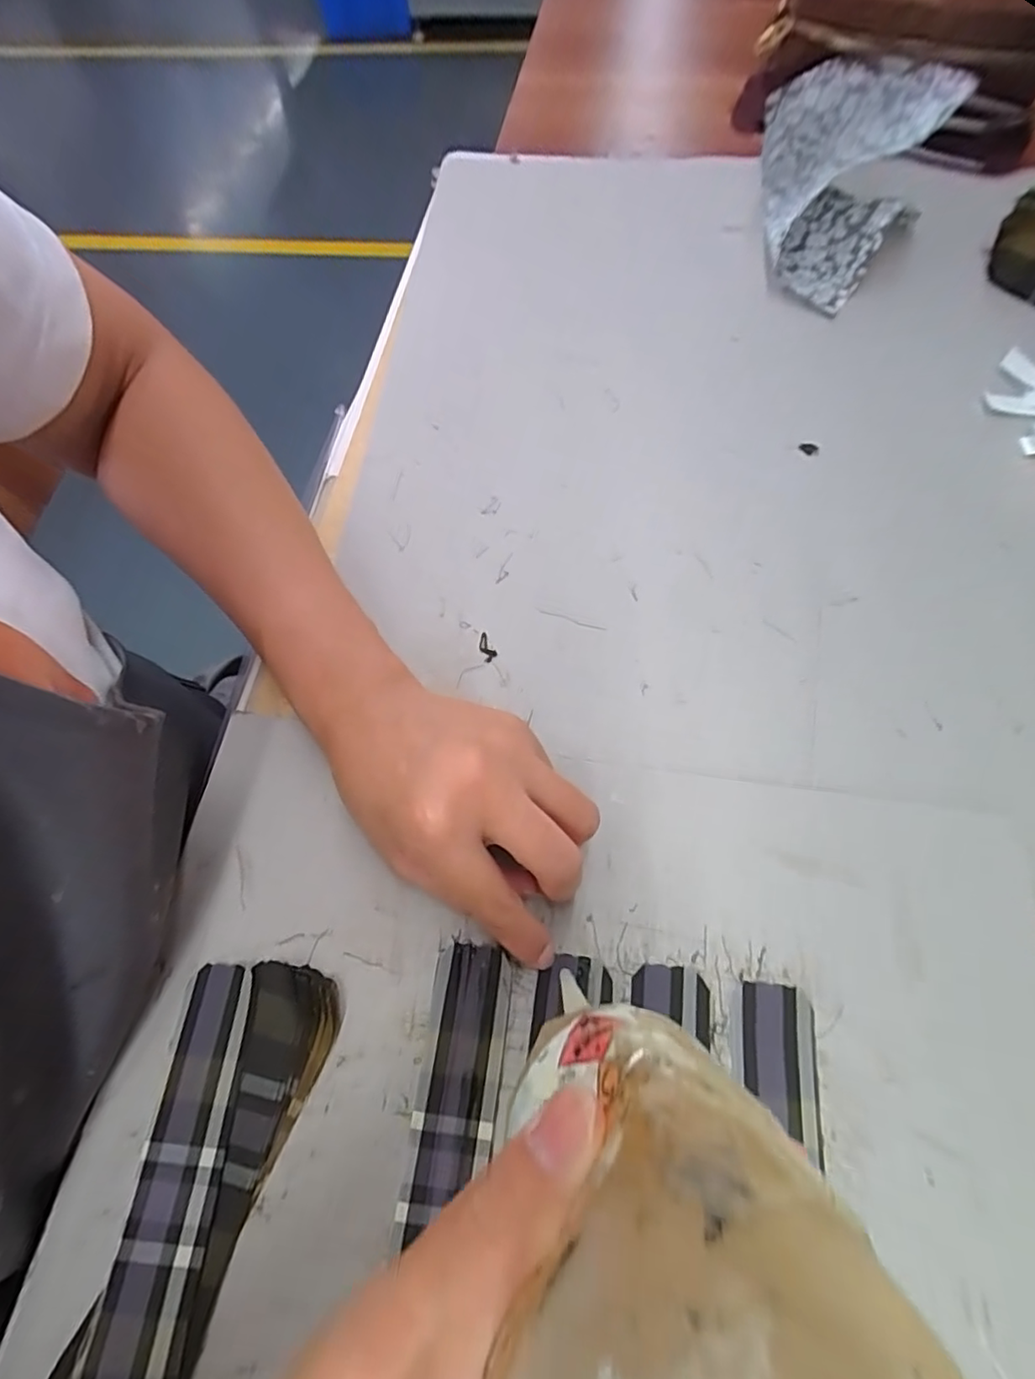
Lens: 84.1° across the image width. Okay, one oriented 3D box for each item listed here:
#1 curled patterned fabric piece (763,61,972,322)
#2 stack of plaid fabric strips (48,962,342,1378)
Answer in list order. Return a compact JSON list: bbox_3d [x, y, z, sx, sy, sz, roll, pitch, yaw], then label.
[{"bbox_3d":[0.214,-0.344,0.384,0.109,0.080,0.130,19,69,10],"label":"curled patterned fabric piece"},{"bbox_3d":[-0.113,0.179,0.210,0.060,0.010,0.142,8,67,6],"label":"stack of plaid fabric strips"}]

